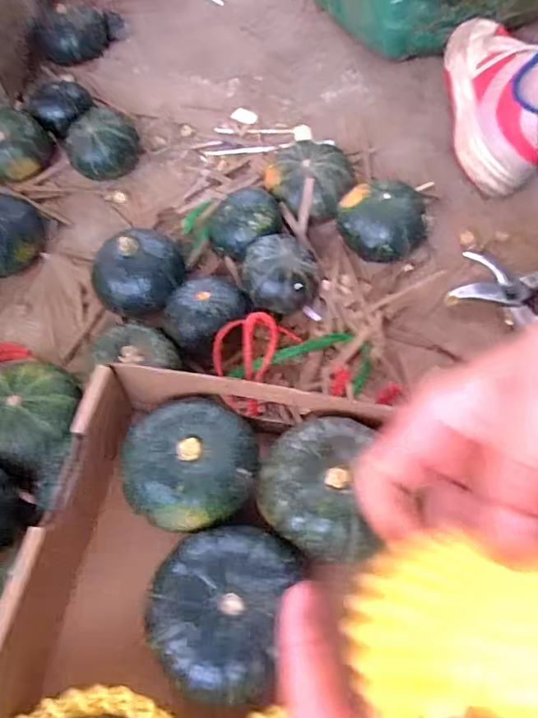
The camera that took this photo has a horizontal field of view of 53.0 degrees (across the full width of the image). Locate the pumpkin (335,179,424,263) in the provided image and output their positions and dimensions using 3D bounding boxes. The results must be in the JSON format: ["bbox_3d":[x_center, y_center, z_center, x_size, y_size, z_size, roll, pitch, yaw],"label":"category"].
[{"bbox_3d":[0.109,-0.129,0.526,0.080,0.056,0.067,15,62,13],"label":"pumpkin"}]

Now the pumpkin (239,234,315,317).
[{"bbox_3d":[0.009,-0.077,0.503,0.066,0.053,0.069,1,60,5],"label":"pumpkin"}]

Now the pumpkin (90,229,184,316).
[{"bbox_3d":[-0.121,-0.076,0.510,0.084,0.068,0.076,-17,60,-5],"label":"pumpkin"}]

